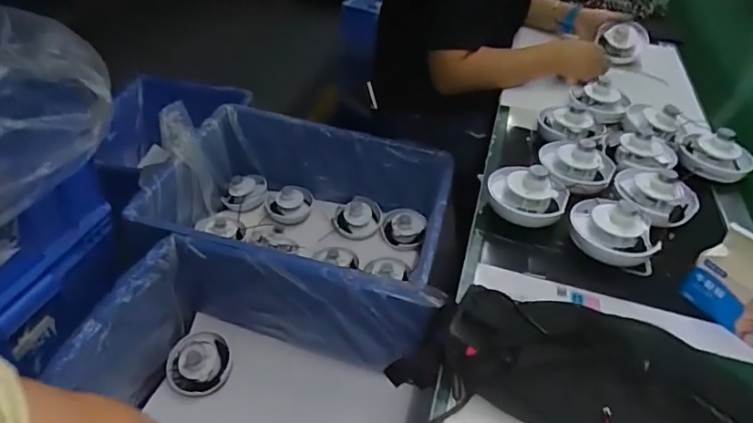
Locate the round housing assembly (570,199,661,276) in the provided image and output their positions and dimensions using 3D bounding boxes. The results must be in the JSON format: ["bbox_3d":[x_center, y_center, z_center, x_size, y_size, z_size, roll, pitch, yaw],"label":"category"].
[{"bbox_3d":[0.307,0.023,0.690,0.115,0.063,0.095,26,43,22],"label":"round housing assembly"}]

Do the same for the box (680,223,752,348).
[{"bbox_3d":[0.410,0.082,0.600,0.038,0.100,0.102,-18,46,-27],"label":"box"}]

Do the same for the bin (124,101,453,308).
[{"bbox_3d":[-0.160,0.025,1.119,0.576,0.233,0.462,13,40,7],"label":"bin"}]

